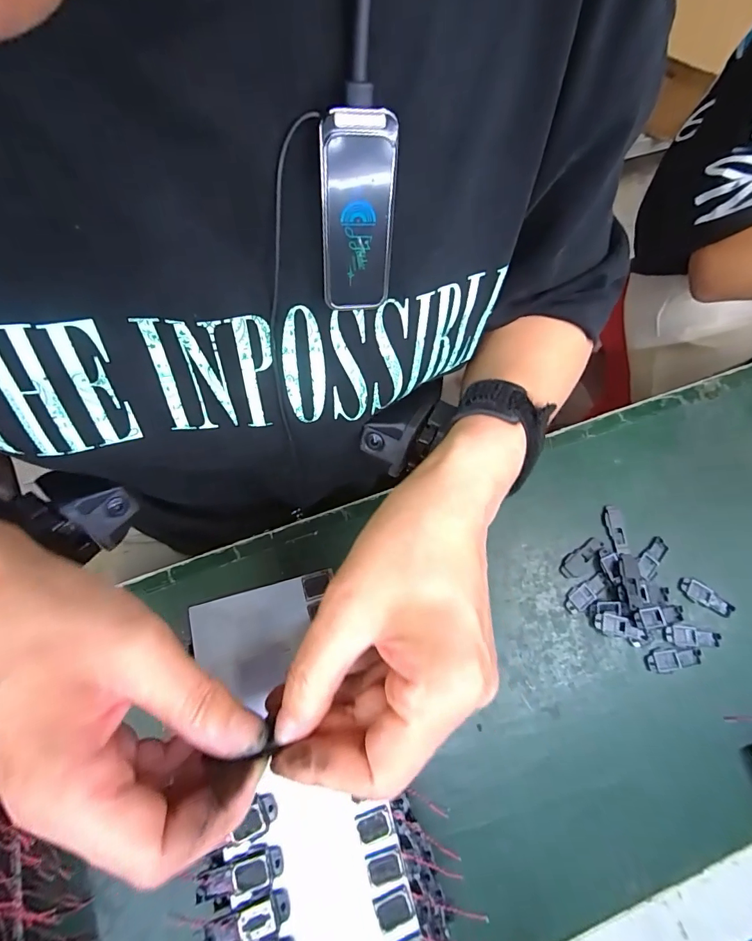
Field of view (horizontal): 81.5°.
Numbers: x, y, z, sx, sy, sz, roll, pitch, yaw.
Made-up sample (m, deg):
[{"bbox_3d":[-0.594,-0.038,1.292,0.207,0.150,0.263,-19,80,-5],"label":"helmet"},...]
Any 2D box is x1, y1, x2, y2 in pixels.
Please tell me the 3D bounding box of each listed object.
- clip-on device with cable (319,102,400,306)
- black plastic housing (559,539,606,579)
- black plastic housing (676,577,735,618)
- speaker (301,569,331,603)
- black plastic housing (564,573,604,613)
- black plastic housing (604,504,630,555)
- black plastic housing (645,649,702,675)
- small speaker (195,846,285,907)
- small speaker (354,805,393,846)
[{"bbox_3d":[-0.007,-0.092,0.162,0.026,0.064,0.008,3,44,-1],"label":"clip-on device with cable"},{"bbox_3d":[0.157,0.066,0.332,0.040,0.004,0.016,-33,75,-12],"label":"black plastic housing"},{"bbox_3d":[0.246,0.095,0.325,0.040,0.004,0.015,30,73,8],"label":"black plastic housing"},{"bbox_3d":[-0.033,0.063,0.243,0.017,0.004,0.014,-16,72,-7],"label":"speaker"},{"bbox_3d":[0.155,0.091,0.325,0.036,0.004,0.014,-37,76,-13],"label":"black plastic housing"},{"bbox_3d":[0.187,0.045,0.338,0.011,0.004,0.038,-7,72,-4],"label":"black plastic housing"},{"bbox_3d":[0.214,0.137,0.313,0.040,0.004,0.016,-2,71,-3],"label":"black plastic housing"},{"bbox_3d":[-0.064,0.188,0.202,0.040,0.006,0.016,-17,73,-8],"label":"small speaker"},{"bbox_3d":[-0.001,0.170,0.209,0.018,0.004,0.013,-18,73,-8],"label":"small speaker"}]

